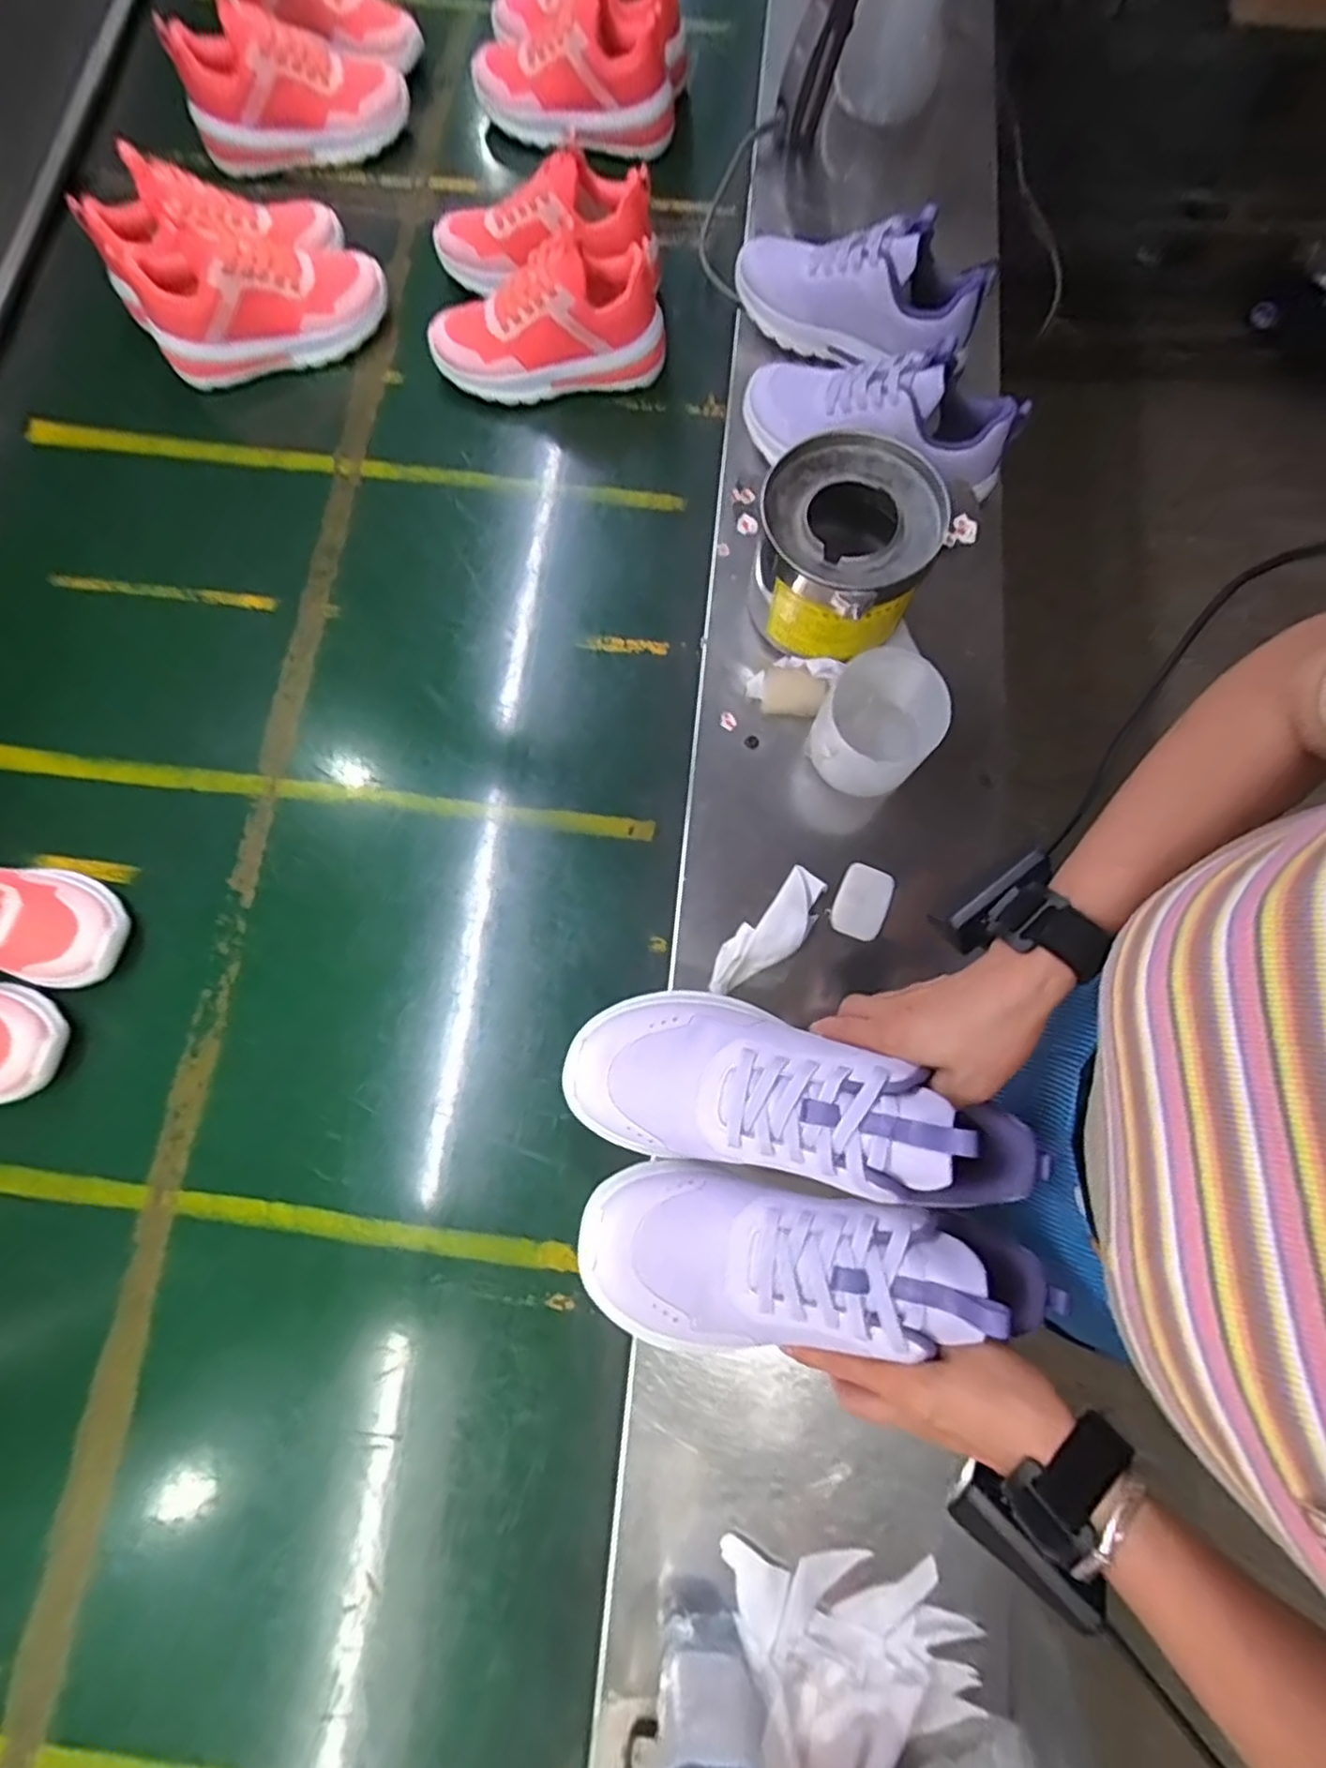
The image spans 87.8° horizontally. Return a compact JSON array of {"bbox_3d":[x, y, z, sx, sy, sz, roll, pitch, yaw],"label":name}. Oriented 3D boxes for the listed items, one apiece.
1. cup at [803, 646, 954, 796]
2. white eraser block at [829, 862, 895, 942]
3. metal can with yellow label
[{"bbox_3d":[0.169,-0.126,0.553,0.082,0.086,0.089,0,77,-1],"label":"cup"},{"bbox_3d":[0.164,0.014,0.565,0.042,0.012,0.058,23,78,5],"label":"white eraser block"},{"bbox_3d":[0.147,-0.273,0.576,0.137,0.112,0.145,0,78,0],"label":"metal can with yellow label"}]

